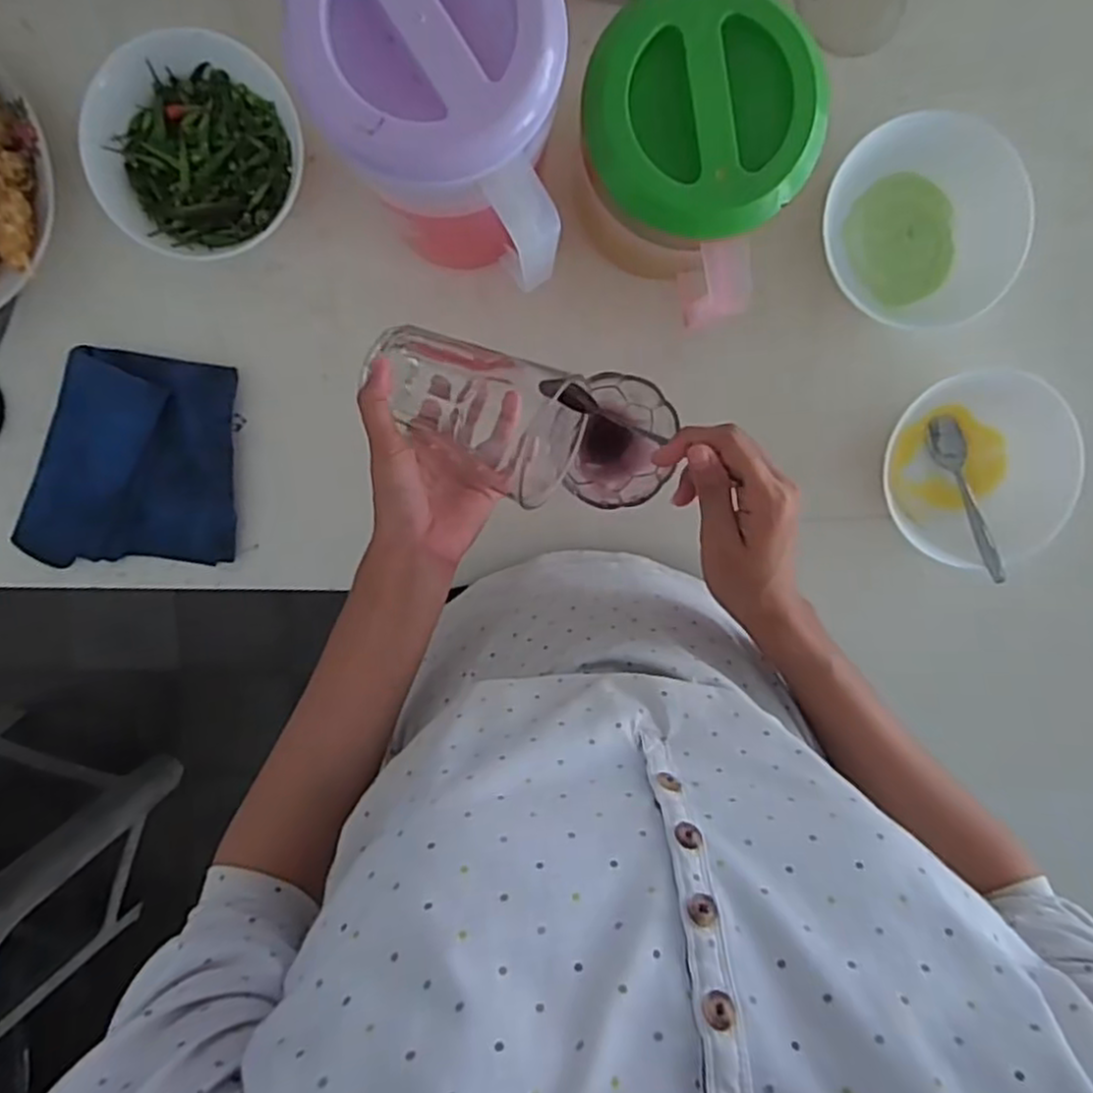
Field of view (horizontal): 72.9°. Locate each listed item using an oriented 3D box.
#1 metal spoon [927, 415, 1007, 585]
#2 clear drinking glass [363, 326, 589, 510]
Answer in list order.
[{"bbox_3d":[0.322,-0.037,0.564,0.025,0.015,0.131,-12,76,1],"label":"metal spoon"},{"bbox_3d":[-0.043,-0.080,0.462,0.132,0.079,0.080,17,97,-4],"label":"clear drinking glass"}]

